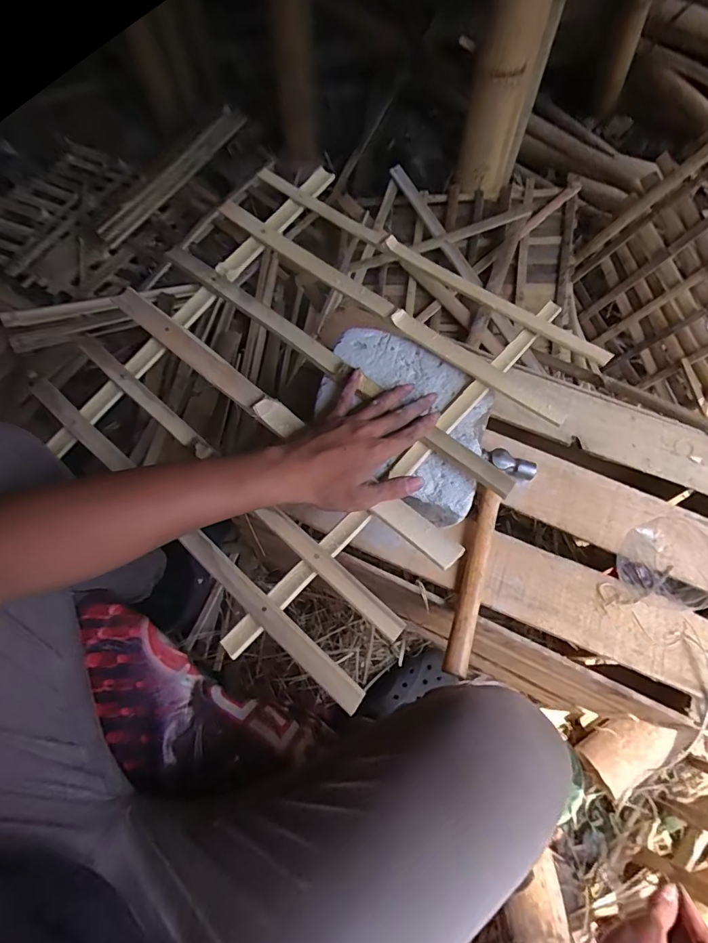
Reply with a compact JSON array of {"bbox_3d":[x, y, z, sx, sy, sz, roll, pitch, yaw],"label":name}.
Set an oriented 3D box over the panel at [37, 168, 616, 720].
[{"bbox_3d":[-0.053,-0.105,0.504,0.492,0.036,0.487,36,74,17],"label":"panel"}]

